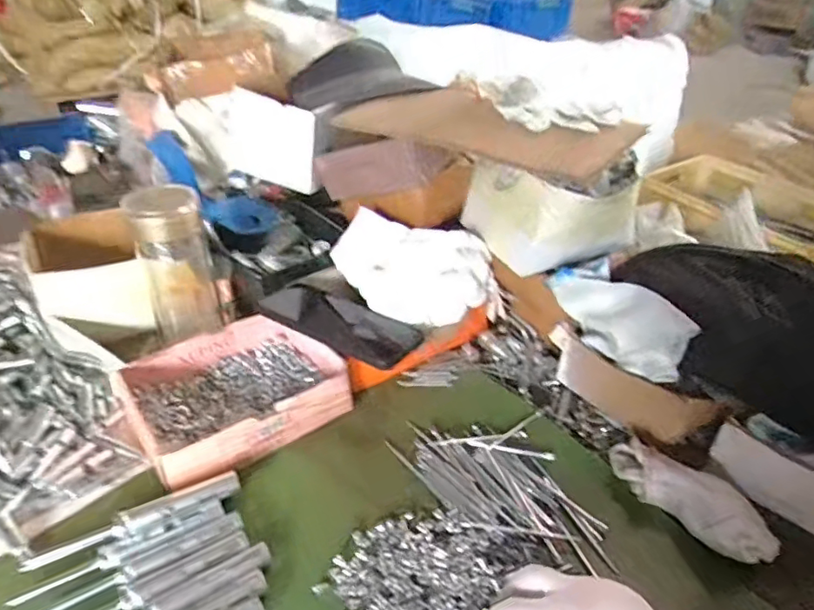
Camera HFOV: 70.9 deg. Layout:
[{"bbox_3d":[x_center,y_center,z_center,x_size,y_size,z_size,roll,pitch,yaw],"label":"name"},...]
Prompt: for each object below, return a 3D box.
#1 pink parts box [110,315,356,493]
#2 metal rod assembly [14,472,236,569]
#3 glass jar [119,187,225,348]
[{"bbox_3d":[-0.160,0.073,0.540,0.189,0.041,0.153,-23,42,-32],"label":"pink parts box"},{"bbox_3d":[-0.202,0.163,0.430,0.150,0.019,0.016,-16,39,-25],"label":"metal rod assembly"},{"bbox_3d":[-0.229,-0.050,0.568,0.062,0.154,0.066,2,35,-1],"label":"glass jar"}]

